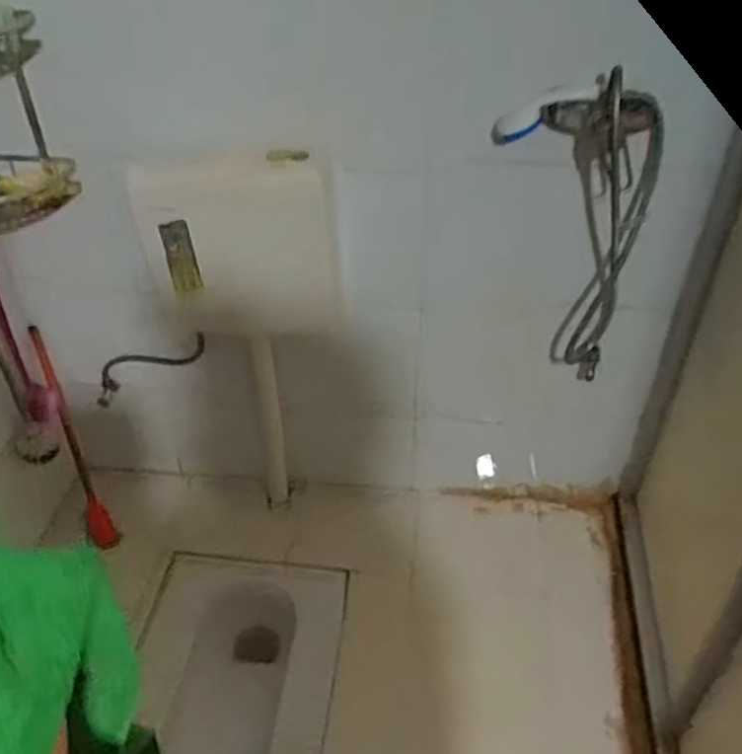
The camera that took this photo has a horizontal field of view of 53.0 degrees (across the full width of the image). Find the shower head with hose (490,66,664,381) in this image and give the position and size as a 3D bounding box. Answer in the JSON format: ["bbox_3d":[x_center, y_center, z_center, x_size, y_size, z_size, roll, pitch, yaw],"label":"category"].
[{"bbox_3d":[0.373,-0.264,1.442,0.287,0.623,0.150,8,40,9],"label":"shower head with hose"}]

